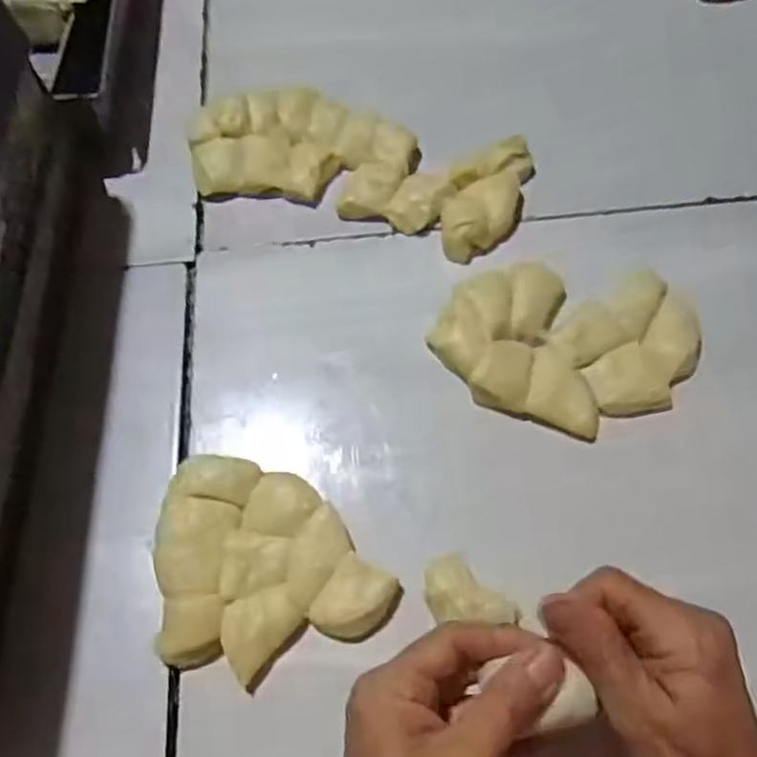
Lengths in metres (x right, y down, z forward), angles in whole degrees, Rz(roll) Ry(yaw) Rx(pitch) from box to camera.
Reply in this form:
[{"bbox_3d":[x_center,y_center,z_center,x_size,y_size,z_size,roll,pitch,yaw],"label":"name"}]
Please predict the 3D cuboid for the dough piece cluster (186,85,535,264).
[{"bbox_3d":[-0.023,-0.164,0.549,0.260,0.024,0.103,17,69,10],"label":"dough piece cluster"}]

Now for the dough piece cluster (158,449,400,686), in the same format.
[{"bbox_3d":[-0.070,0.102,0.427,0.121,0.025,0.127,-23,68,-7],"label":"dough piece cluster"}]

